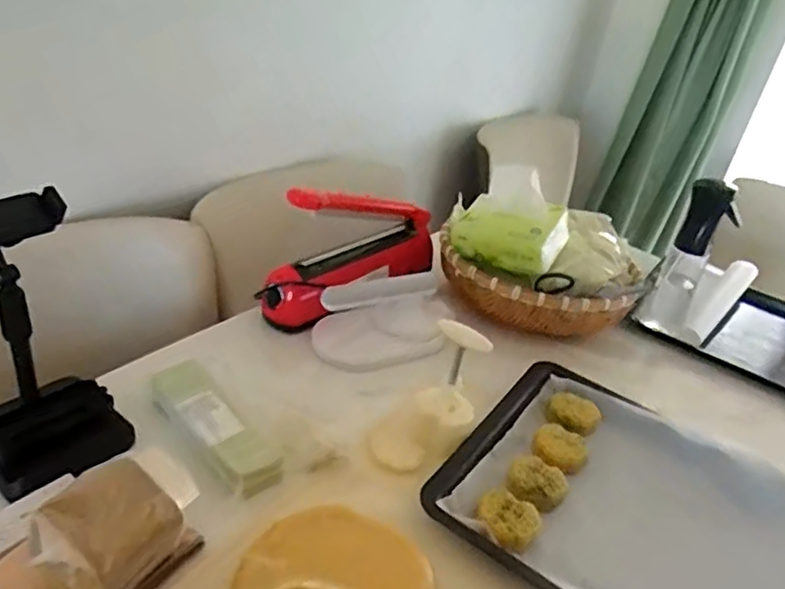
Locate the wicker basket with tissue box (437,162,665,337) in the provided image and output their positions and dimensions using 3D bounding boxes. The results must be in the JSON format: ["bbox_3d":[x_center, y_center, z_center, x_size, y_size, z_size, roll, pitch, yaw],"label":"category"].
[{"bbox_3d":[0.225,-0.070,0.916,0.301,0.167,0.218,13,31,6],"label":"wicker basket with tissue box"}]

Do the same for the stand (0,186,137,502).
[{"bbox_3d":[-0.319,0.043,0.555,0.130,0.241,0.116,-17,40,-36],"label":"stand"}]

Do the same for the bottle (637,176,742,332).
[{"bbox_3d":[0.433,-0.051,0.923,0.074,0.225,0.050,27,36,27],"label":"bottle"}]

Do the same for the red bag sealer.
[{"bbox_3d":[-0.047,-0.076,0.888,0.066,0.167,0.303,30,37,31],"label":"red bag sealer"}]

